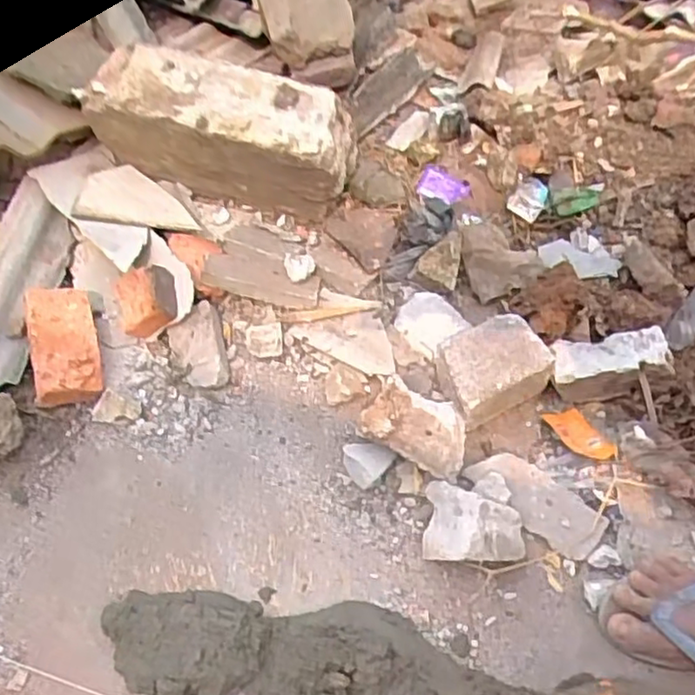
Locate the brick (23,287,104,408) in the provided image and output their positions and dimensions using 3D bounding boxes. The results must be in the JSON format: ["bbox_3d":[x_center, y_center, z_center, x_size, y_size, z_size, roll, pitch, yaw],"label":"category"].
[{"bbox_3d":[-0.385,-0.002,0.929,0.088,0.052,0.173,-1,60,-27],"label":"brick"}]

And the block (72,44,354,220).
[{"bbox_3d":[-0.197,-0.338,1.086,0.417,0.169,0.130,17,55,10],"label":"block"}]

